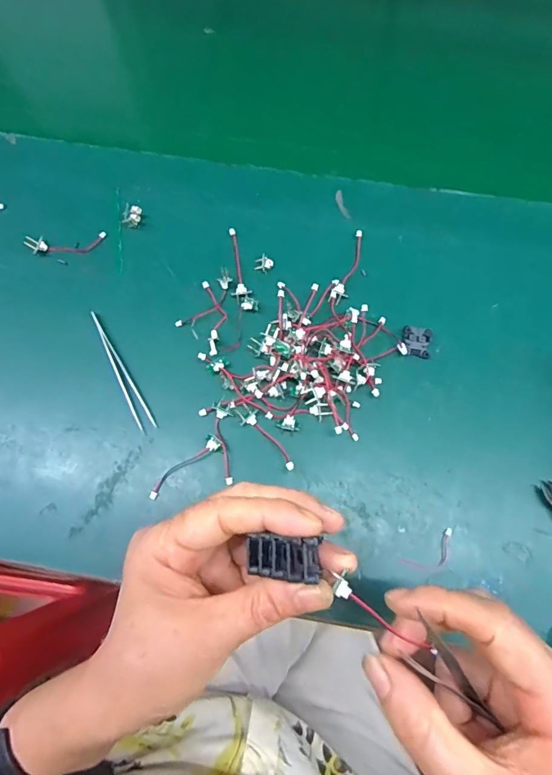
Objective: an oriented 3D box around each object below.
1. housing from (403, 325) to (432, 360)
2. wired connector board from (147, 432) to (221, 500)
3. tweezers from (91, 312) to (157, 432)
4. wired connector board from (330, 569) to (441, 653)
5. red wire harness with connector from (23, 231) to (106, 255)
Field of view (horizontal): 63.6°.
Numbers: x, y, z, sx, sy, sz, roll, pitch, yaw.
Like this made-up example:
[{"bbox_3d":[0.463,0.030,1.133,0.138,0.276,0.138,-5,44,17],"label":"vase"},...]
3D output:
[{"bbox_3d":[0.107,-0.034,0.338,0.020,0.007,0.021,7,70,3],"label":"housing"},{"bbox_3d":[-0.064,0.056,0.312,0.060,0.011,0.012,-39,74,-13],"label":"wired connector board"},{"bbox_3d":[-0.119,-0.013,0.335,0.011,0.011,0.102,-30,73,-10],"label":"tweezers"},{"bbox_3d":[0.050,0.106,0.209,0.060,0.008,0.011,37,73,-3],"label":"wired connector board"},{"bbox_3d":[-0.170,-0.117,0.358,0.061,0.007,0.016,-7,70,-2],"label":"red wire harness with connector"}]

